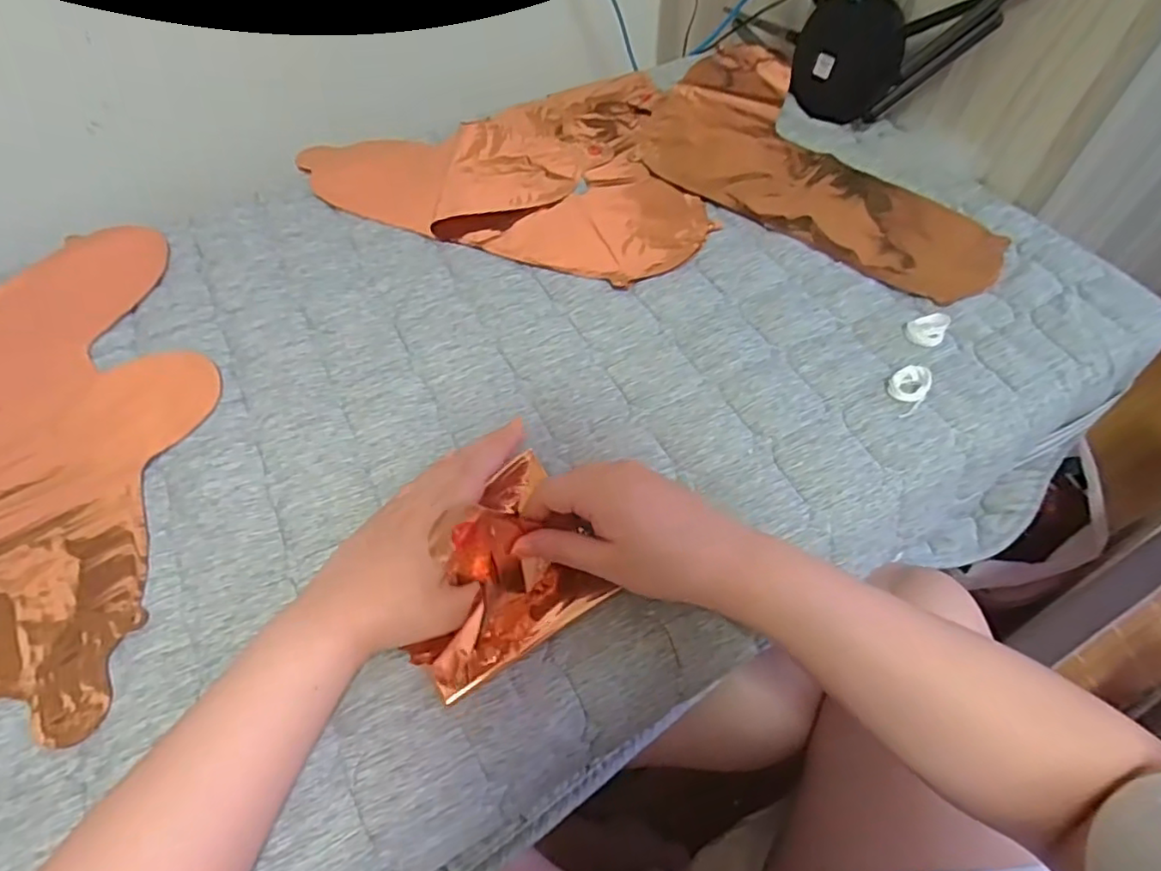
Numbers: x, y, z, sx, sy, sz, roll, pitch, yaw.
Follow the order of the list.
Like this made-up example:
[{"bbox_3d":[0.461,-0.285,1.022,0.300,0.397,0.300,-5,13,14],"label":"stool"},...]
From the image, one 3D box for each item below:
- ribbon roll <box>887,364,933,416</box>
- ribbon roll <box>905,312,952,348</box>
[{"bbox_3d":[0.246,-0.035,0.459,0.028,0.006,0.048,32,64,19],"label":"ribbon roll"},{"bbox_3d":[0.276,-0.086,0.485,0.028,0.016,0.030,-1,58,1],"label":"ribbon roll"}]

